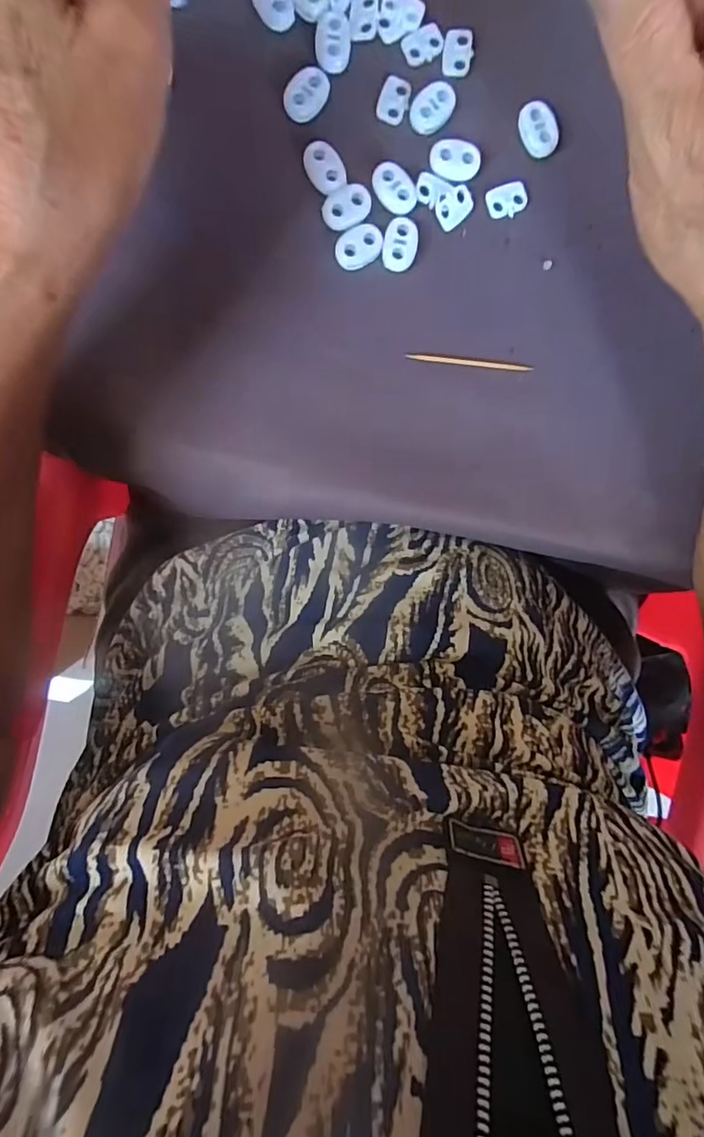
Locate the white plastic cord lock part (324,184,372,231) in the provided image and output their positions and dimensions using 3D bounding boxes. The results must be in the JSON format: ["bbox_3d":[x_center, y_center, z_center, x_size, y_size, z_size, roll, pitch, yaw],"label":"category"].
[{"bbox_3d":[-0.002,-0.160,0.232,0.023,0.004,0.016,-32,98,-1],"label":"white plastic cord lock part"}]

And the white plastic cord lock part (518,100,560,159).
[{"bbox_3d":[0.084,-0.198,0.237,0.016,0.004,0.022,-35,98,-1],"label":"white plastic cord lock part"}]

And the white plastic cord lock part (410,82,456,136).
[{"bbox_3d":[0.036,-0.205,0.234,0.016,0.004,0.022,36,92,-8],"label":"white plastic cord lock part"}]

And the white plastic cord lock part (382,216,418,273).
[{"bbox_3d":[0.022,-0.146,0.237,0.015,0.004,0.022,10,95,-6],"label":"white plastic cord lock part"}]

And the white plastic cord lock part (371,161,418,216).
[{"bbox_3d":[0.019,-0.170,0.234,0.017,0.004,0.023,-36,98,-1],"label":"white plastic cord lock part"}]

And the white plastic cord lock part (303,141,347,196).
[{"bbox_3d":[-0.012,-0.176,0.230,0.017,0.004,0.021,-35,98,-1],"label":"white plastic cord lock part"}]

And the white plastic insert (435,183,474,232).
[{"bbox_3d":[0.047,-0.165,0.239,0.019,0.004,0.013,-44,98,0],"label":"white plastic insert"}]

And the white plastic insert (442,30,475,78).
[{"bbox_3d":[0.047,-0.230,0.234,0.013,0.004,0.018,2,96,-5],"label":"white plastic insert"}]

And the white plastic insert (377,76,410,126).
[{"bbox_3d":[0.019,-0.208,0.233,0.012,0.004,0.020,17,94,-7],"label":"white plastic insert"}]

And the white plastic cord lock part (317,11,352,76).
[{"bbox_3d":[-0.008,-0.228,0.227,0.015,0.004,0.024,6,95,-6],"label":"white plastic cord lock part"}]

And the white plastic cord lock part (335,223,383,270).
[{"bbox_3d":[0.003,-0.145,0.236,0.023,0.004,0.016,-31,98,-1],"label":"white plastic cord lock part"}]

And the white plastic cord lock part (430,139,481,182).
[{"bbox_3d":[0.046,-0.183,0.236,0.022,0.004,0.016,10,95,-6],"label":"white plastic cord lock part"}]

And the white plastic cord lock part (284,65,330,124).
[{"bbox_3d":[-0.020,-0.205,0.227,0.016,0.004,0.024,35,92,-8],"label":"white plastic cord lock part"}]

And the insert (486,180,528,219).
[{"bbox_3d":[0.072,-0.170,0.242,0.018,0.004,0.014,-20,97,-3],"label":"insert"}]

